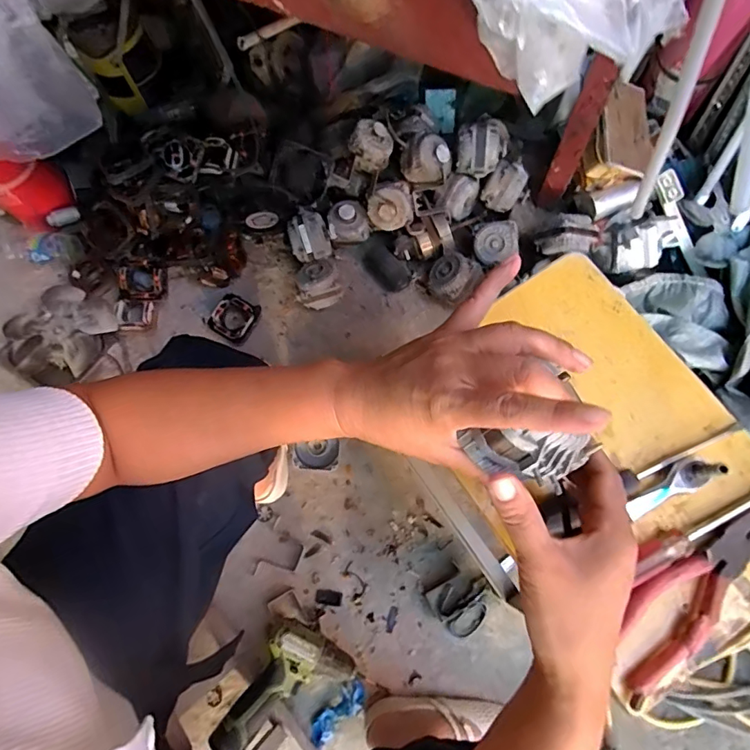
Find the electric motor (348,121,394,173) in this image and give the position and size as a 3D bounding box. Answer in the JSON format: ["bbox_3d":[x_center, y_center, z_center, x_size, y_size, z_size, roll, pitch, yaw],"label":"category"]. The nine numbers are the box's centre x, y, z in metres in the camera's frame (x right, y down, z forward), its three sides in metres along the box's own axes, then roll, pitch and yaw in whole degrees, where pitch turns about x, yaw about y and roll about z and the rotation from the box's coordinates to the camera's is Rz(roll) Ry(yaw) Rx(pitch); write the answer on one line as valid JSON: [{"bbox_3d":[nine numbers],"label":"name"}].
[{"bbox_3d":[-0.009,-0.430,0.904,0.075,0.049,0.078,0,73,1],"label":"electric motor"}]

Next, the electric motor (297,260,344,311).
[{"bbox_3d":[-0.105,-0.167,0.928,0.082,0.084,0.078,0,73,1],"label":"electric motor"}]

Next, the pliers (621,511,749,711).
[{"bbox_3d":[0.257,0.176,0.384,0.182,0.016,0.060,-33,75,-8],"label":"pliers"}]

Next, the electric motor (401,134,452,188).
[{"bbox_3d":[0.094,-0.397,0.888,0.087,0.064,0.073,7,74,4],"label":"electric motor"}]

